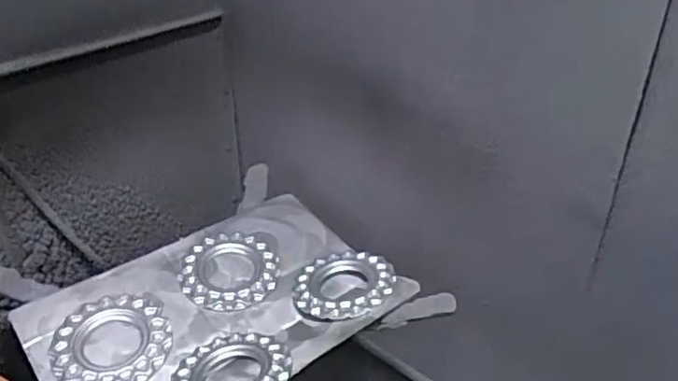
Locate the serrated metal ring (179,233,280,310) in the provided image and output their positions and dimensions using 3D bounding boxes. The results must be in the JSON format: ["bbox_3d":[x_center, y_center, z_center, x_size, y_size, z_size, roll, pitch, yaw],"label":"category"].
[{"bbox_3d":[-0.184,0.135,1.010,0.160,0.019,0.165,5,33,-3],"label":"serrated metal ring"}]

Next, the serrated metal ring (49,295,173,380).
[{"bbox_3d":[-0.335,0.220,0.879,0.163,0.014,0.163,5,33,-3],"label":"serrated metal ring"}]

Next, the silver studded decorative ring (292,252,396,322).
[{"bbox_3d":[0.009,0.155,0.972,0.161,0.020,0.157,-7,25,3],"label":"silver studded decorative ring"}]

